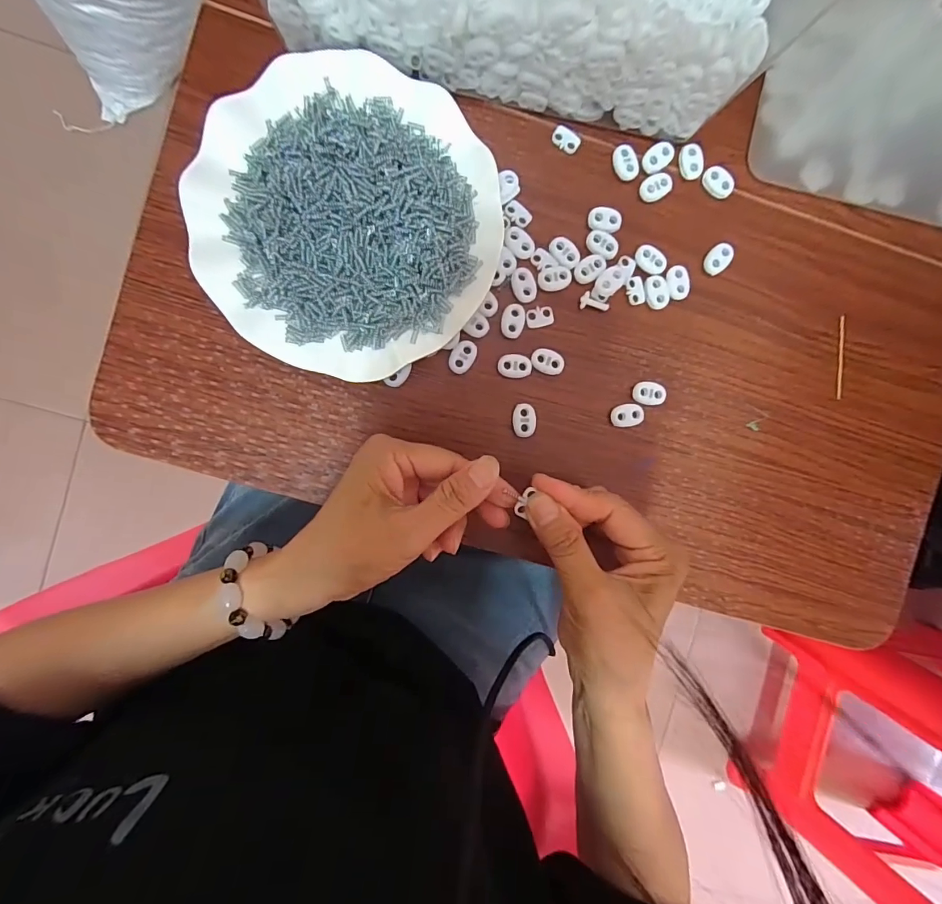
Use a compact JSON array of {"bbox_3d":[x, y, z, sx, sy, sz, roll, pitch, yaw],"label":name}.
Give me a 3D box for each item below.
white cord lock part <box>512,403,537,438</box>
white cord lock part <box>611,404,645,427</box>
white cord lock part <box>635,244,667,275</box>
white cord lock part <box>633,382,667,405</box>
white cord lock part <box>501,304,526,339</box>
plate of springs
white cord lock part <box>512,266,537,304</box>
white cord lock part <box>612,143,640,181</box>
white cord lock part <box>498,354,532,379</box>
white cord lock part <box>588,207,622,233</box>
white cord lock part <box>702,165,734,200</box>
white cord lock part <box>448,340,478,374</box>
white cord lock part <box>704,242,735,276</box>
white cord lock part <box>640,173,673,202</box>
[{"bbox_3d":[0.037,-0.021,0.300,0.016,0.004,0.022,3,92,-4],"label":"white cord lock part"},{"bbox_3d":[0.109,-0.025,0.306,0.021,0.004,0.015,1,93,-4],"label":"white cord lock part"},{"bbox_3d":[0.123,-0.132,0.302,0.022,0.005,0.015,42,90,-4],"label":"white cord lock part"},{"bbox_3d":[0.124,-0.040,0.307,0.022,0.007,0.014,10,92,-4],"label":"white cord lock part"},{"bbox_3d":[0.029,-0.088,0.298,0.015,0.004,0.023,11,92,-4],"label":"white cord lock part"},{"bbox_3d":[-0.073,-0.142,0.277,0.179,0.029,0.178,0,93,-4],"label":"plate of springs"},{"bbox_3d":[0.036,-0.113,0.296,0.016,0.004,0.023,-15,93,-3],"label":"white cord lock part"},{"bbox_3d":[0.105,-0.196,0.299,0.017,0.004,0.024,-15,93,-3],"label":"white cord lock part"},{"bbox_3d":[0.030,-0.058,0.298,0.022,0.004,0.016,1,93,-4],"label":"white cord lock part"},{"bbox_3d":[0.091,-0.157,0.300,0.022,0.005,0.015,13,92,-4],"label":"white cord lock part"},{"bbox_3d":[0.170,-0.186,0.303,0.024,0.005,0.017,30,90,-4],"label":"white cord lock part"},{"bbox_3d":[-0.006,-0.064,0.296,0.015,0.004,0.023,33,90,-4],"label":"white cord lock part"},{"bbox_3d":[0.172,-0.134,0.306,0.022,0.005,0.016,-45,94,-1],"label":"white cord lock part"},{"bbox_3d":[0.127,-0.181,0.301,0.024,0.005,0.015,-33,94,-2],"label":"white cord lock part"}]

